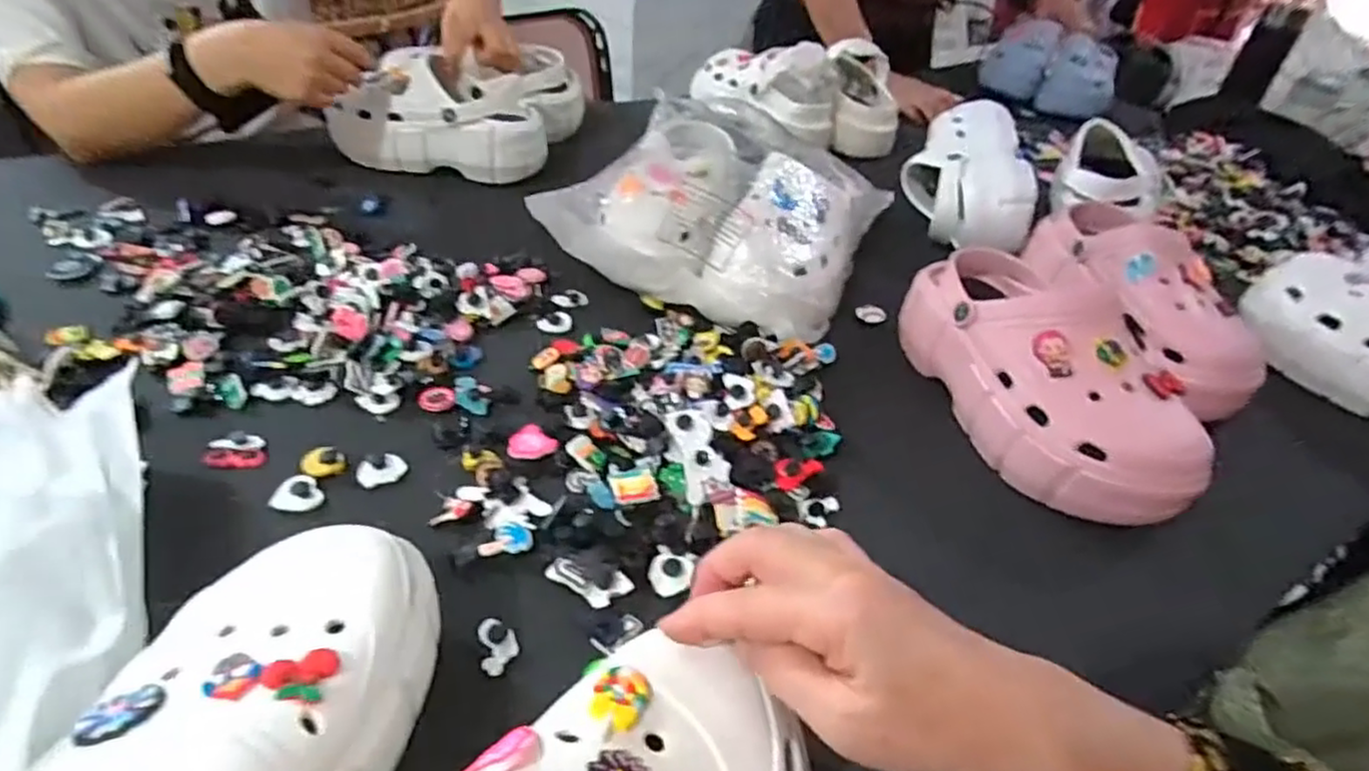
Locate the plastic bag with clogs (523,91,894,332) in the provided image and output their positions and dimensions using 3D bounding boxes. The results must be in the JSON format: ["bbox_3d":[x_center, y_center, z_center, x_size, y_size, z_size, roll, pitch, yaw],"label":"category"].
[{"bbox_3d":[0.046,-0.184,0.683,0.260,0.097,0.285,19,41,14],"label":"plastic bag with clogs"}]

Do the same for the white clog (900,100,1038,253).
[{"bbox_3d":[0.316,-0.243,0.783,0.107,0.088,0.230,8,40,1],"label":"white clog"}]

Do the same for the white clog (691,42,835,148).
[{"bbox_3d":[0.112,-0.436,0.989,0.097,0.117,0.244,-18,46,-26],"label":"white clog"}]

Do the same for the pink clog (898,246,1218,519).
[{"bbox_3d":[0.265,-0.014,0.518,0.100,0.097,0.257,-7,42,-15],"label":"pink clog"}]

